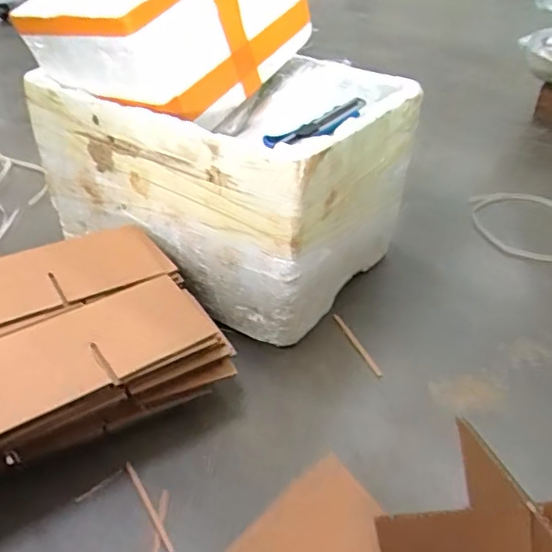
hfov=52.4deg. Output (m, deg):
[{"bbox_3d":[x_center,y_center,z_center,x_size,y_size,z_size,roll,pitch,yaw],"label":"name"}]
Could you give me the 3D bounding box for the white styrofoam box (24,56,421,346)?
[{"bbox_3d":[-0.077,-0.165,0.915,0.487,0.304,0.348,23,41,27],"label":"white styrofoam box"}]

